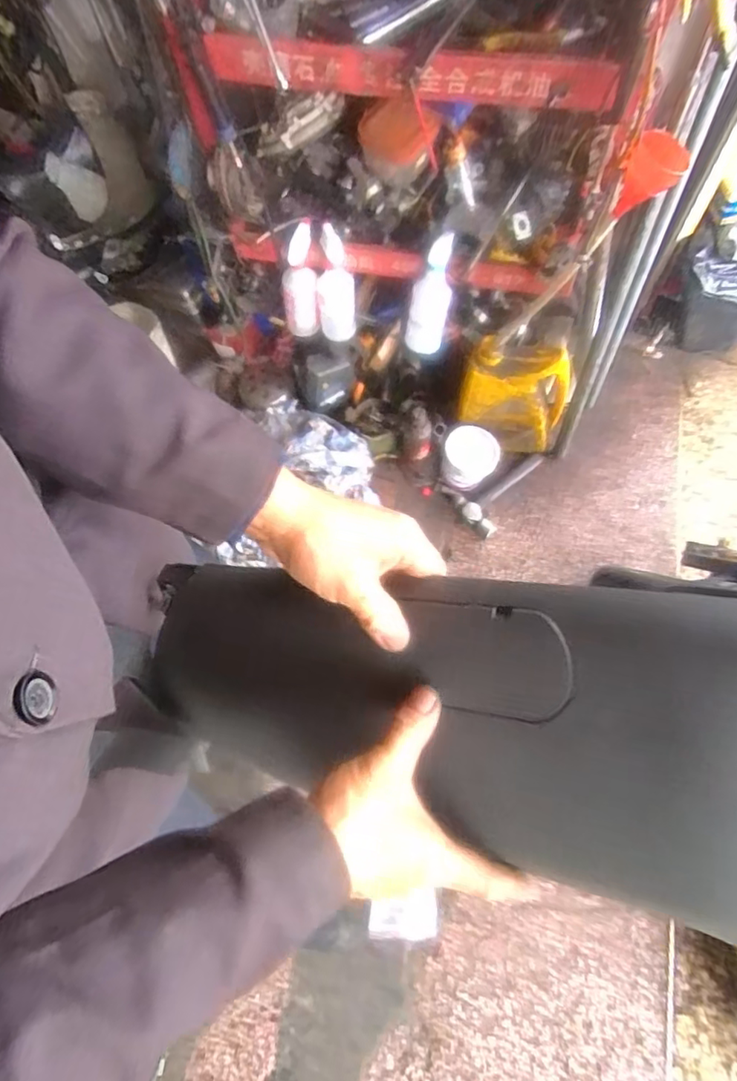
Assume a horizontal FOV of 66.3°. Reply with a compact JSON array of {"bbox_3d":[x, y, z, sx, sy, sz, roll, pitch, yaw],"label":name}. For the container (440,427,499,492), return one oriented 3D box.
[{"bbox_3d":[0.236,-0.191,1.305,0.118,0.099,0.118,-1,68,2],"label":"container"}]

